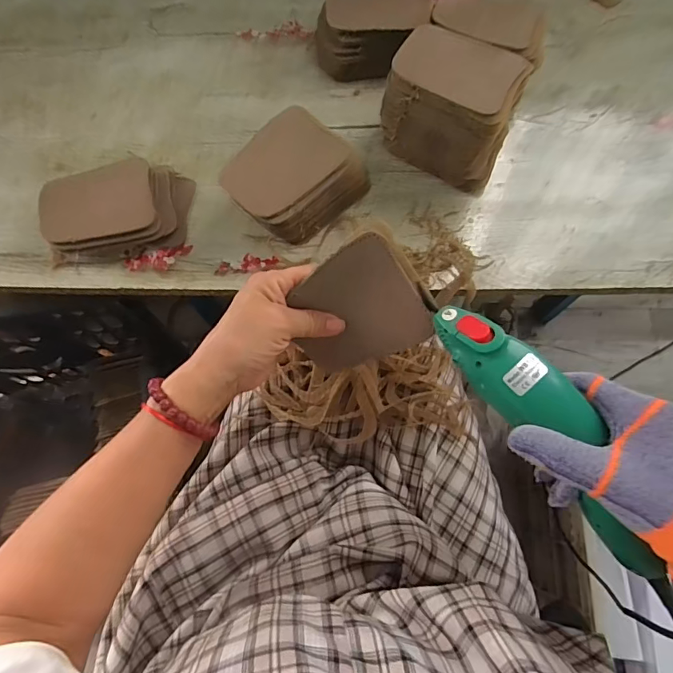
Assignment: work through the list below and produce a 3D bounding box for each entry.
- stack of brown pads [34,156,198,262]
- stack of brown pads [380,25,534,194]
[{"bbox_3d":[-0.230,-0.136,0.482,0.148,0.039,0.097,-12,70,-4],"label":"stack of brown pads"},{"bbox_3d":[0.118,-0.237,0.482,0.133,0.105,0.095,25,72,10],"label":"stack of brown pads"}]

